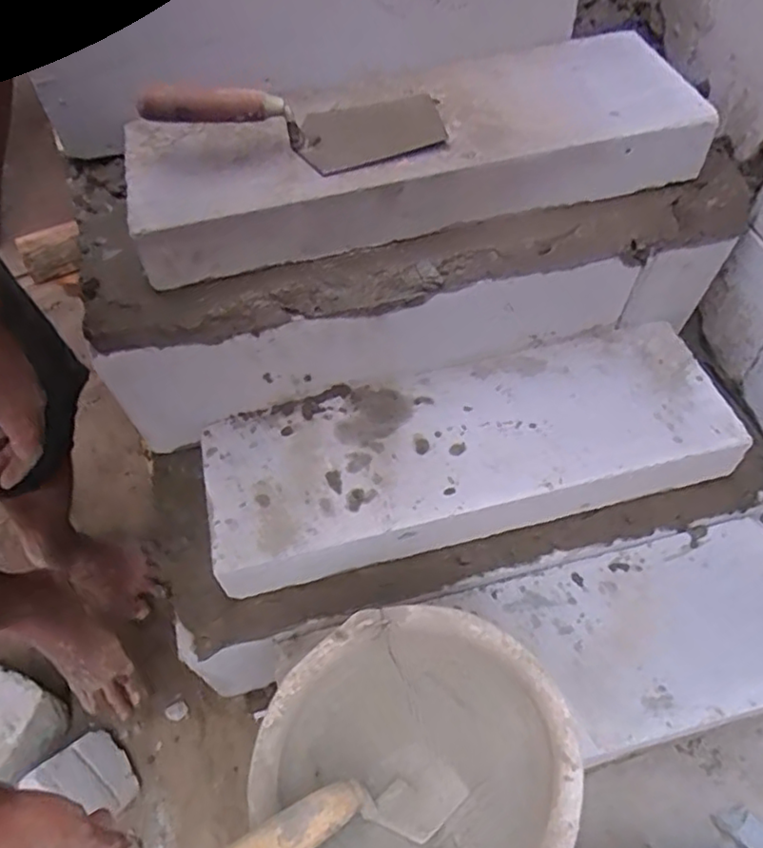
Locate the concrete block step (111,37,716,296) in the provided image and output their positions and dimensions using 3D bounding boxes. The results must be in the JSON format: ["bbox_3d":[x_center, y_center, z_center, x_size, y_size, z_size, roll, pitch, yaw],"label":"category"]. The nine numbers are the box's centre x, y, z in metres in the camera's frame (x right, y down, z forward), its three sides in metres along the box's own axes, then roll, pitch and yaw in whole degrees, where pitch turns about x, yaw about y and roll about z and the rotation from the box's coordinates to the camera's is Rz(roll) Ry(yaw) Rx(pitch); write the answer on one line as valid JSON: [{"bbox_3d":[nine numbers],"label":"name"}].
[{"bbox_3d":[0.035,-0.310,0.722,0.624,0.073,0.217,-14,55,-7],"label":"concrete block step"}]

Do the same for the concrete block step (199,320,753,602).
[{"bbox_3d":[0.099,0.035,0.778,0.601,0.083,0.209,-13,55,-6],"label":"concrete block step"}]

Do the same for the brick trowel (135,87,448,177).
[{"bbox_3d":[-0.086,-0.305,0.652,0.292,0.049,0.095,-1,53,-17],"label":"brick trowel"}]

